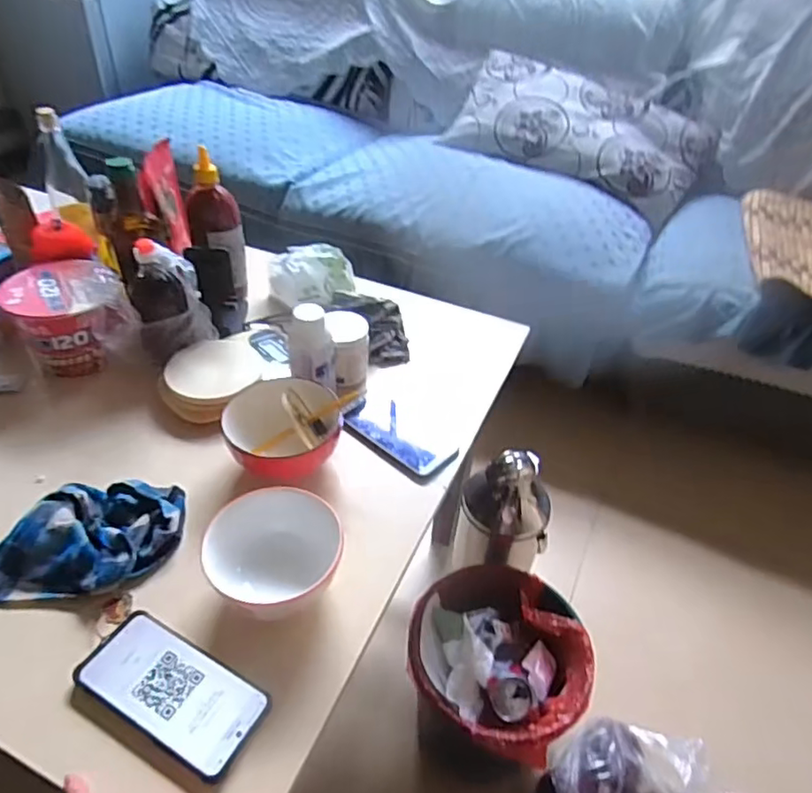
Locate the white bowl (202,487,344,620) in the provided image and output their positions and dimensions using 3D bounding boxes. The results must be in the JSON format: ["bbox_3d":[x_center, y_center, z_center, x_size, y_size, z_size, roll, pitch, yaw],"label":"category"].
[{"bbox_3d":[-0.121,0.154,0.563,0.111,0.053,0.111,23,44,21],"label":"white bowl"}]

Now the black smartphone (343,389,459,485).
[{"bbox_3d":[-0.010,0.050,0.749,0.074,0.016,0.146,-42,63,-19],"label":"black smartphone"}]

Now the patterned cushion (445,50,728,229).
[{"bbox_3d":[0.514,-0.772,1.721,0.740,0.110,0.373,27,71,14],"label":"patterned cushion"}]

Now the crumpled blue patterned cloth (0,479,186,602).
[{"bbox_3d":[-0.332,0.143,0.602,0.191,0.039,0.121,-4,41,-9],"label":"crumpled blue patterned cloth"}]

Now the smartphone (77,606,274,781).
[{"bbox_3d":[-0.200,0.250,0.505,0.160,0.011,0.077,21,43,20],"label":"smartphone"}]

